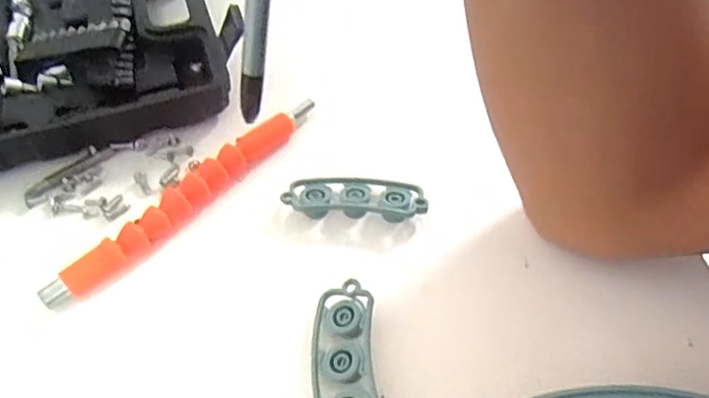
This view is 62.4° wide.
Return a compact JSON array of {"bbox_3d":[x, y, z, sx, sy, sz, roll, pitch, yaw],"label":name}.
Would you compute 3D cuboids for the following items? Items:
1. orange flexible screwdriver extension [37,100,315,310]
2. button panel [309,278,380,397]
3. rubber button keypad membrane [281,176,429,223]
[{"bbox_3d":[-0.080,-0.003,0.297,0.014,0.016,0.163,33,60,26],"label":"orange flexible screwdriver extension"},{"bbox_3d":[-0.004,0.068,0.243,0.027,0.013,0.068,-4,51,0],"label":"button panel"},{"bbox_3d":[0.000,0.000,0.299,0.069,0.013,0.027,2,51,4],"label":"rubber button keypad membrane"}]

